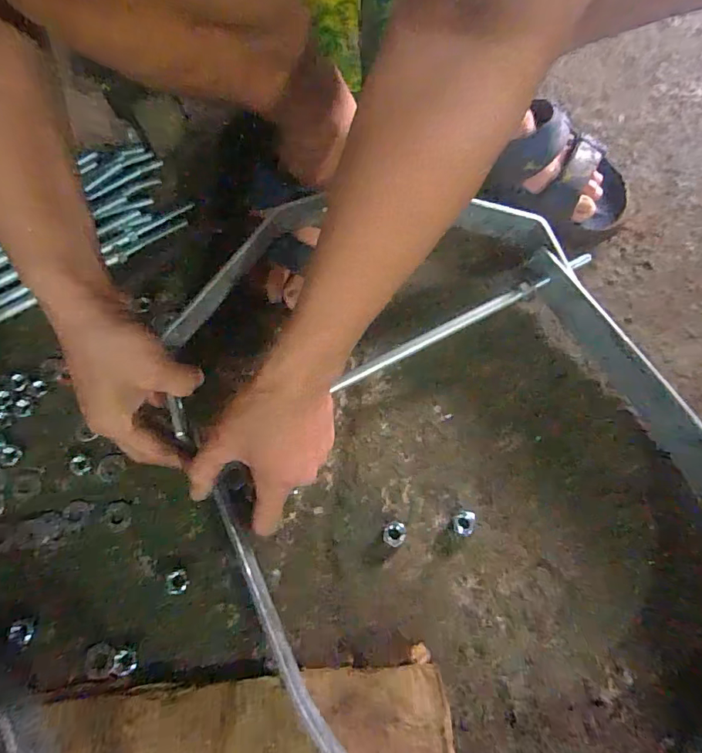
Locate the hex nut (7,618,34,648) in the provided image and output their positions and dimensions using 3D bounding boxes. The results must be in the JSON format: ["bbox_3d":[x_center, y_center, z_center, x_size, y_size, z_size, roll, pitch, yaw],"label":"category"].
[{"bbox_3d":[-0.268,0.209,0.379,0.017,0.007,0.021,-11,69,-3],"label":"hex nut"}]

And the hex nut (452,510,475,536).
[{"bbox_3d":[0.098,0.127,0.405,0.019,0.010,0.021,0,69,2],"label":"hex nut"}]

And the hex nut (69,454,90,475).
[{"bbox_3d":[-0.250,0.081,0.429,0.016,0.010,0.017,12,69,6],"label":"hex nut"}]

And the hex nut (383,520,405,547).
[{"bbox_3d":[0.037,0.135,0.399,0.019,0.006,0.021,-1,69,2],"label":"hex nut"}]

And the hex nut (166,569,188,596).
[{"bbox_3d":[-0.147,0.173,0.392,0.018,0.006,0.019,-17,69,-5],"label":"hex nut"}]

